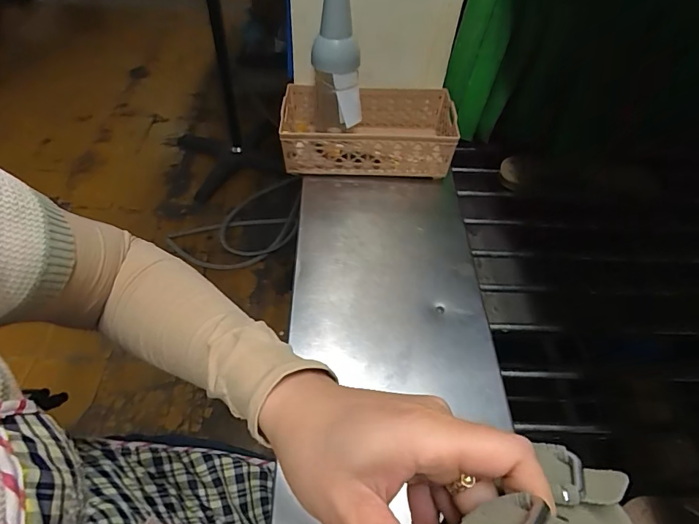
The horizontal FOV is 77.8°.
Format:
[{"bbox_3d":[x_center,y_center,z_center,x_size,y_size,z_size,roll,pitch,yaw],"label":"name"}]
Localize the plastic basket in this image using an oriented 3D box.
[{"bbox_3d":[0.028,-0.203,0.687,0.255,0.088,0.144,1,52,-2],"label":"plastic basket"}]

